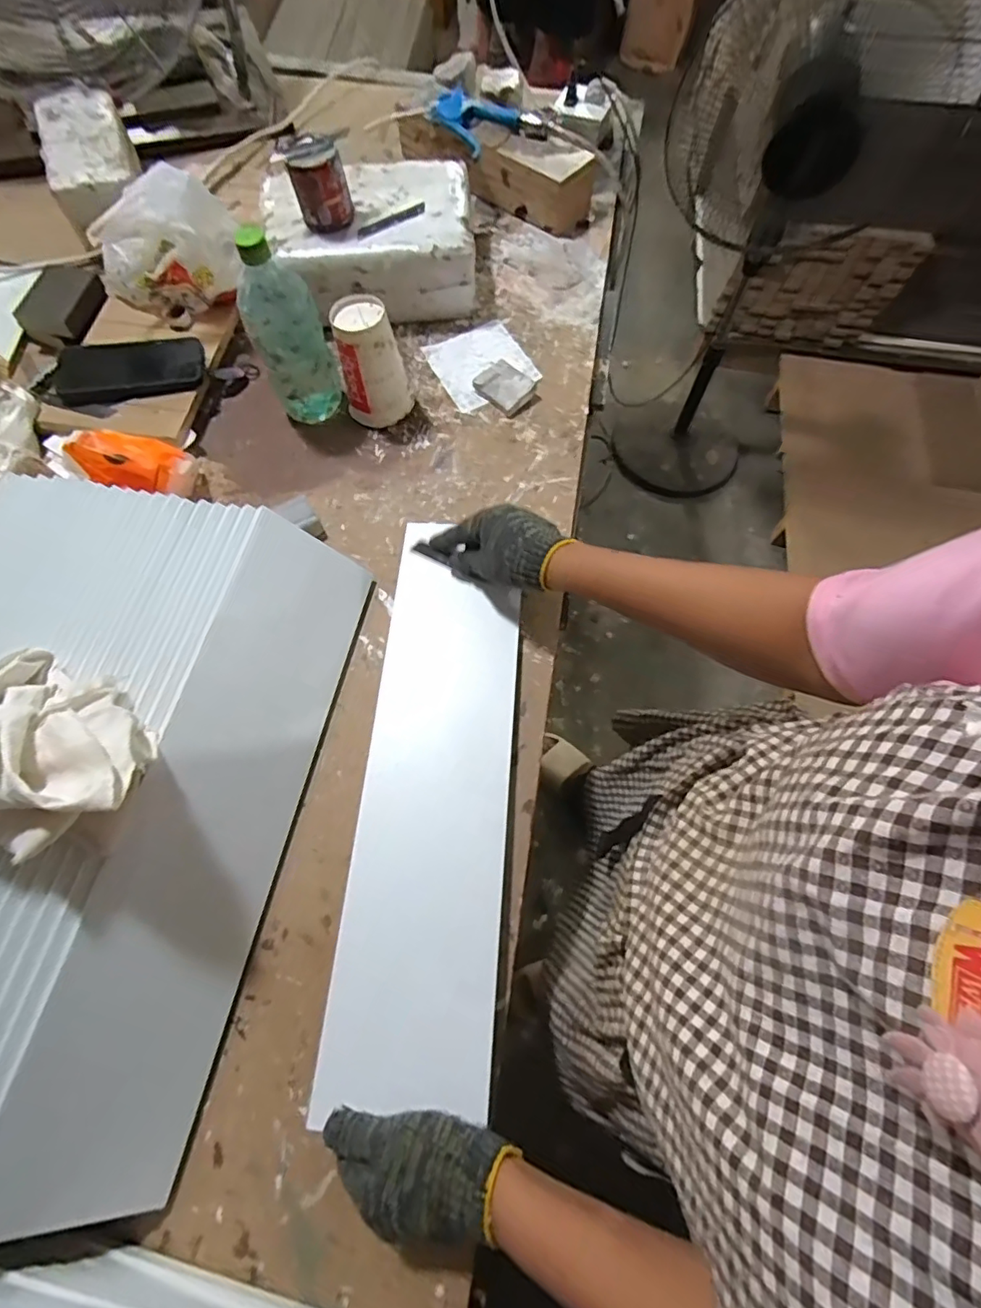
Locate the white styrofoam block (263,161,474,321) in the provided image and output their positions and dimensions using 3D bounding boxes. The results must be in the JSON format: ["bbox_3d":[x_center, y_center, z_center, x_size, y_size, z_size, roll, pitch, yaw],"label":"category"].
[{"bbox_3d":[-0.161,-0.561,0.765,0.262,0.089,0.191,-4,69,-4],"label":"white styrofoam block"}]

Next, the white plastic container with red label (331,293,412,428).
[{"bbox_3d":[-0.142,-0.351,0.677,0.077,0.113,0.086,-9,69,-6],"label":"white plastic container with red label"}]

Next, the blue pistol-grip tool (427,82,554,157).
[{"bbox_3d":[-0.009,-0.772,0.818,0.183,0.025,0.095,32,71,10],"label":"blue pistol-grip tool"}]

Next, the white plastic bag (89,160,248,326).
[{"bbox_3d":[-0.417,-0.512,0.717,0.182,0.135,0.122,-21,71,-10],"label":"white plastic bag"}]

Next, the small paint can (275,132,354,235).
[{"bbox_3d":[-0.211,-0.574,0.686,0.064,0.079,0.058,-18,70,-9],"label":"small paint can"}]

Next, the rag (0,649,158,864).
[{"bbox_3d":[-0.334,0.070,0.413,0.186,0.080,0.123,30,71,9],"label":"rag"}]

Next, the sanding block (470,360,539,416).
[{"bbox_3d":[0.019,-0.345,0.720,0.072,0.018,0.056,40,72,12],"label":"sanding block"}]

